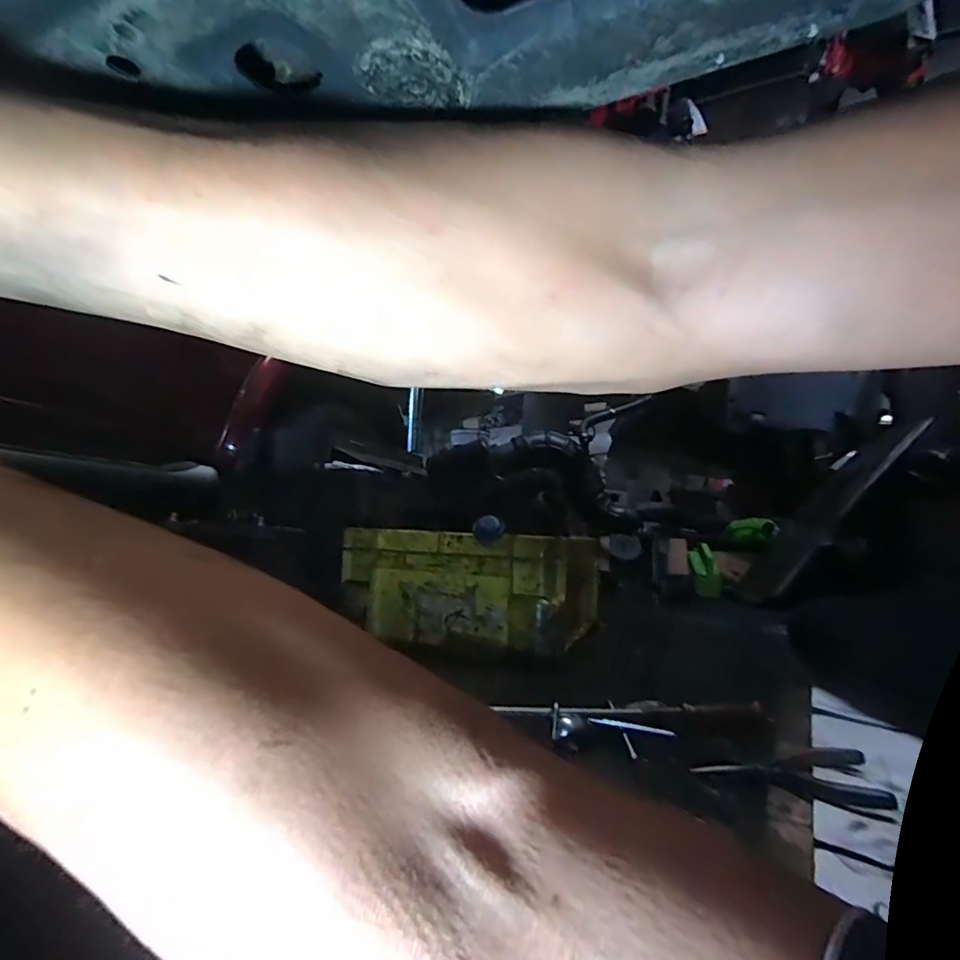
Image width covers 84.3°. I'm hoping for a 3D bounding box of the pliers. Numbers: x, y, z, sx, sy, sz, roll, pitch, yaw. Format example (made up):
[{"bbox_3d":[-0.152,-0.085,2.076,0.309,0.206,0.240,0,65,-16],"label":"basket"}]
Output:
[{"bbox_3d":[0.267,0.254,0.467,0.139,0.016,0.094,-1,-7,20],"label":"pliers"}]

